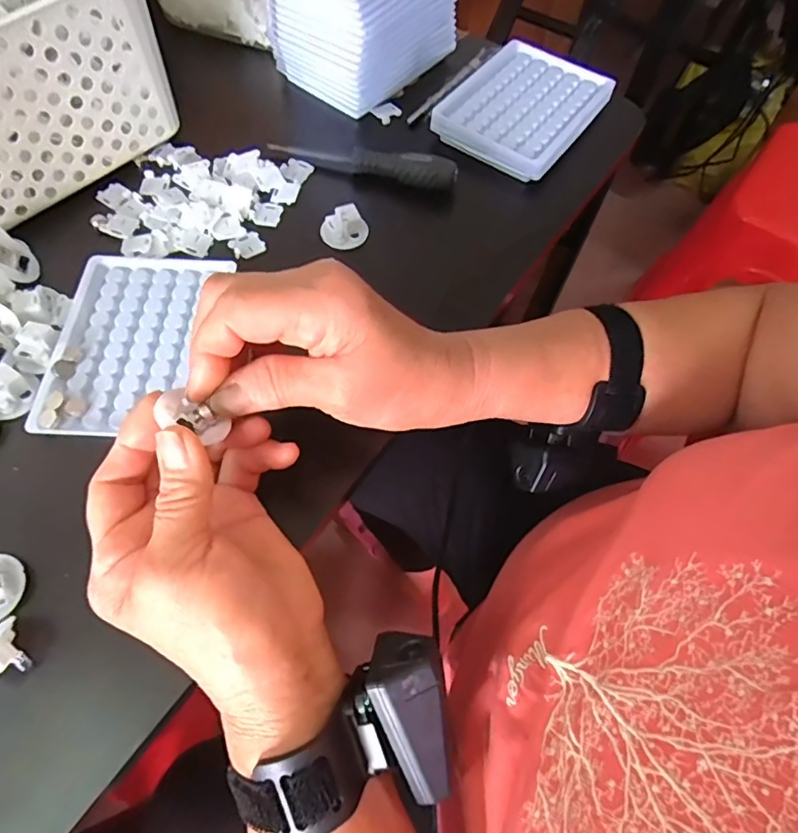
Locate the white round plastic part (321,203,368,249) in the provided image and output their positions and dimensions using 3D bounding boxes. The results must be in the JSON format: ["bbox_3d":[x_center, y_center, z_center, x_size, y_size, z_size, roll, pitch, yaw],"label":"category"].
[{"bbox_3d":[-0.038,-0.134,0.370,0.031,0.022,0.022,-20,66,-11],"label":"white round plastic part"}]

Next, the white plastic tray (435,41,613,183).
[{"bbox_3d":[0.099,-0.250,0.427,0.100,0.019,0.132,34,68,14],"label":"white plastic tray"}]

